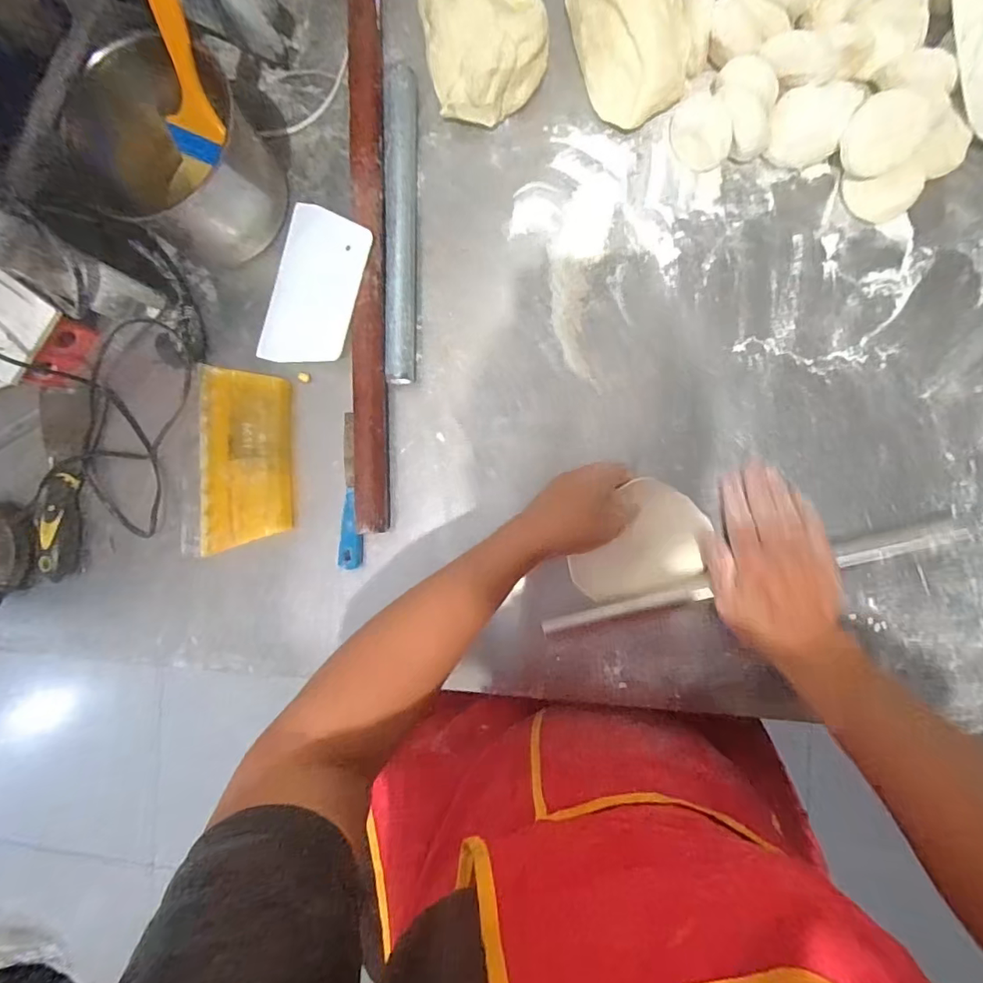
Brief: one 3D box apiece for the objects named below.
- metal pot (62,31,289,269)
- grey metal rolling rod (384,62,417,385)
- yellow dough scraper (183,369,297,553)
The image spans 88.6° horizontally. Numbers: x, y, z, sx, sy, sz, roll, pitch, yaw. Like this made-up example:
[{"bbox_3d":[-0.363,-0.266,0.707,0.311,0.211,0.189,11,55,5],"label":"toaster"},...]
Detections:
[{"bbox_3d":[-0.279,-0.299,0.463,0.146,0.097,0.133,0,89,7],"label":"metal pot"},{"bbox_3d":[-0.087,-0.247,0.473,0.030,0.025,0.287,0,89,7],"label":"grey metal rolling rod"},{"bbox_3d":[-0.243,-0.026,0.491,0.105,0.009,0.177,5,89,7],"label":"yellow dough scraper"}]

